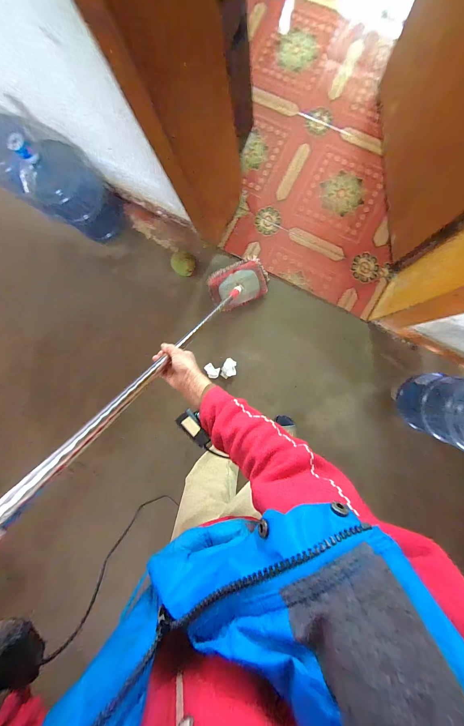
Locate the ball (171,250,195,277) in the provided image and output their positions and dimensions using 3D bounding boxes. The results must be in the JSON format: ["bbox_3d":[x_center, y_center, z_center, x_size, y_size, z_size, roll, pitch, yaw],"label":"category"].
[{"bbox_3d":[-0.238,-0.487,1.265,0.114,0.091,0.109,0,91,7],"label":"ball"}]

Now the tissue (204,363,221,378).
[{"bbox_3d":[-0.100,0.040,1.301,0.080,0.031,0.062,27,94,6],"label":"tissue"}]

